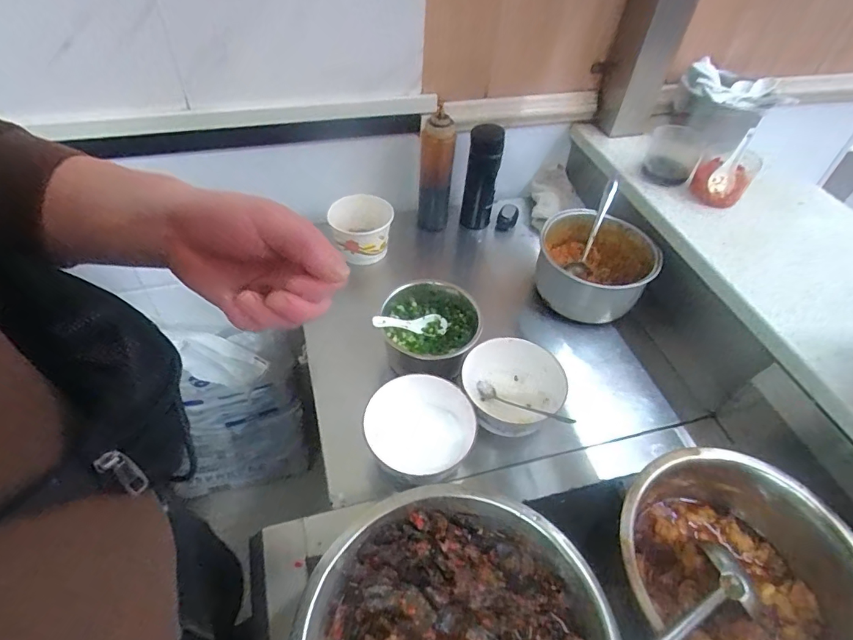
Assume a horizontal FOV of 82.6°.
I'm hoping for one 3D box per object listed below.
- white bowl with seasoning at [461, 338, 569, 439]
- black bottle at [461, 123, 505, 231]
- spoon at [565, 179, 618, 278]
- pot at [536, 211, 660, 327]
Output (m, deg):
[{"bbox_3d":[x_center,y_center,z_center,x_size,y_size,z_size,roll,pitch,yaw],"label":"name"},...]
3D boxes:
[{"bbox_3d":[0.136,0.107,0.719,0.142,0.077,0.141,2,49,-2],"label":"white bowl with seasoning"},{"bbox_3d":[0.108,-0.280,0.952,0.055,0.217,0.058,0,49,-4],"label":"black bottle"},{"bbox_3d":[0.315,-0.170,0.907,0.041,0.033,0.187,22,90,15],"label":"spoon"},{"bbox_3d":[0.297,-0.100,0.881,0.196,0.119,0.192,2,49,-2],"label":"pot"}]

